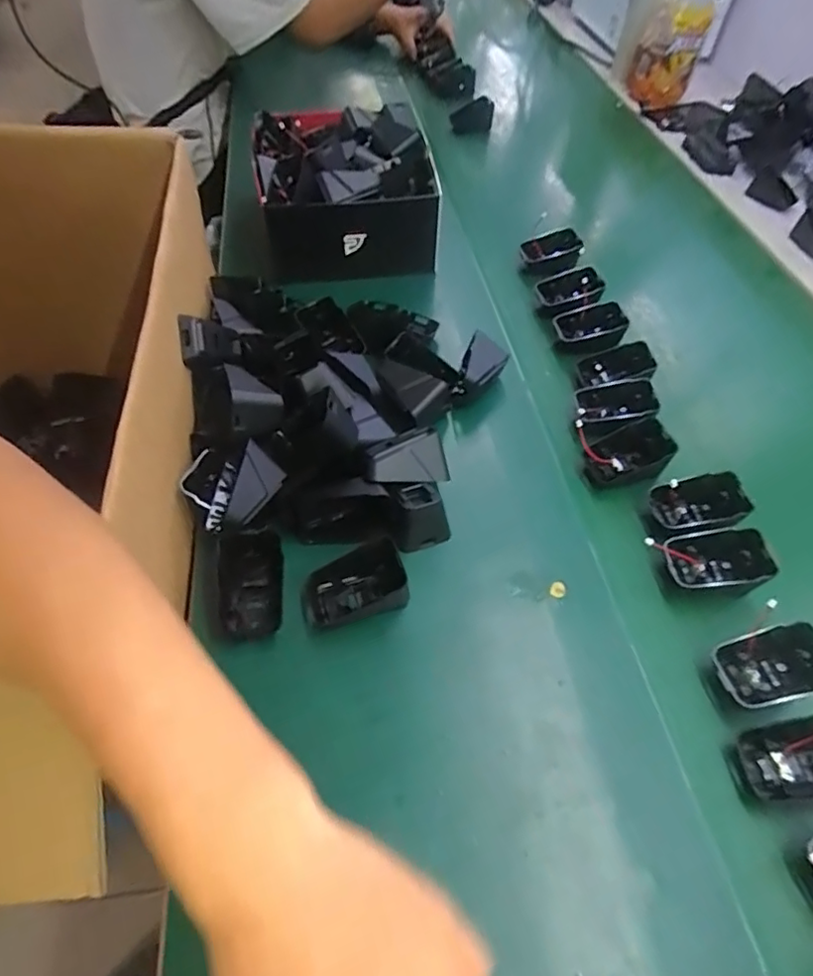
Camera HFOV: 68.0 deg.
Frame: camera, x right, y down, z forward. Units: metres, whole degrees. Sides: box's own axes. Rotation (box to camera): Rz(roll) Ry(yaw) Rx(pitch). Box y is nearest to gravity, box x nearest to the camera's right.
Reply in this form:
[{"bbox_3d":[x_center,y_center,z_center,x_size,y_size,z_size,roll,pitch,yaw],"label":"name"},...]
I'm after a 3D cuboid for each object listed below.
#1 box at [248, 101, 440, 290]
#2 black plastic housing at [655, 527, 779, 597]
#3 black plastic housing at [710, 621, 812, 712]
[{"bbox_3d":[-0.072,-0.355,0.702,0.190,0.107,0.222,-7,49,-6],"label":"box"},{"bbox_3d":[0.222,0.056,0.442,0.072,0.039,0.050,7,50,-1],"label":"black plastic housing"},{"bbox_3d":[0.237,0.118,0.392,0.066,0.033,0.046,-12,49,-10],"label":"black plastic housing"}]

